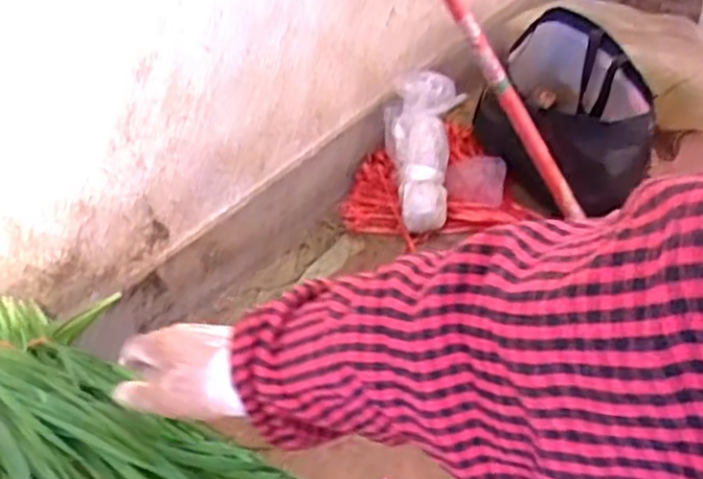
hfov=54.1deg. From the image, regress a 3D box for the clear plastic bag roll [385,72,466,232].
[{"bbox_3d":[0.127,-0.157,1.216,0.122,0.088,0.266,2,73,-1],"label":"clear plastic bag roll"}]

